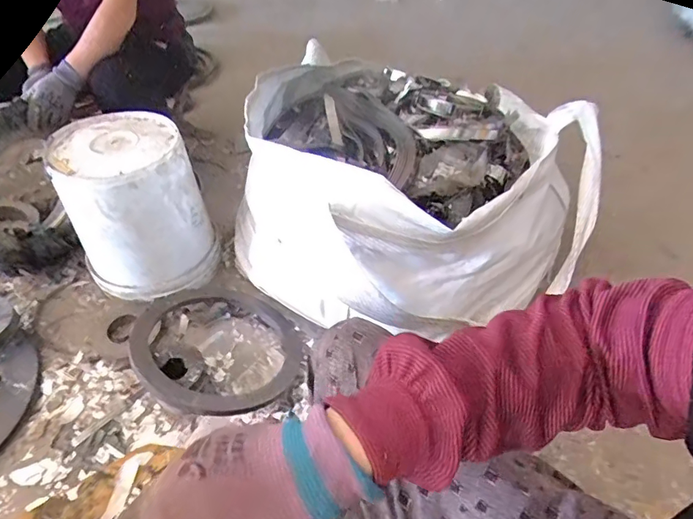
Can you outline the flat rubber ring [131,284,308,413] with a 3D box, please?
[{"bbox_3d":[-0.285,0.183,0.975,0.357,0.045,0.353,19,29,-11],"label":"flat rubber ring"}]

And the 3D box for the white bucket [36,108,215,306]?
[{"bbox_3d":[-0.482,-0.118,1.052,0.271,0.337,0.288,2,46,-2],"label":"white bucket"}]

